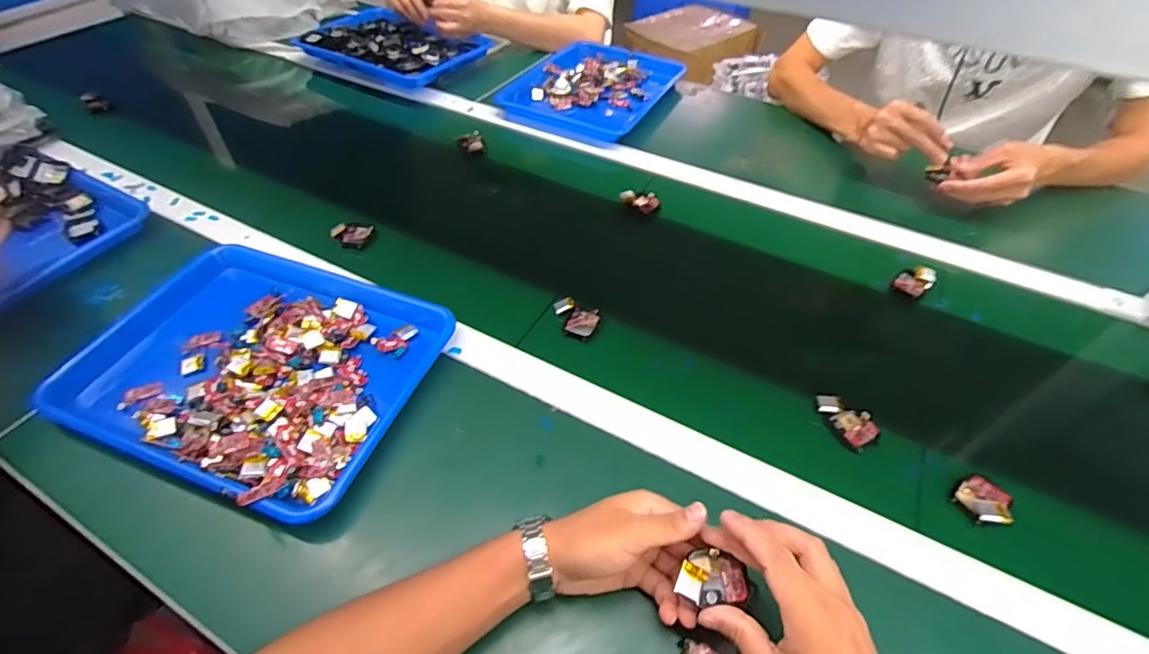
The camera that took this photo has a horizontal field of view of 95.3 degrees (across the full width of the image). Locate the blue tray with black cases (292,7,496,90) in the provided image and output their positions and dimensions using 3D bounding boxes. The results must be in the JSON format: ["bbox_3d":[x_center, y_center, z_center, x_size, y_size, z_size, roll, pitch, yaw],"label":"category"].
[{"bbox_3d":[-0.340,-0.533,0.986,0.291,0.037,0.215,21,52,16],"label":"blue tray with black cases"}]

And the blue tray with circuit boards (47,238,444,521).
[{"bbox_3d":[-0.318,0.039,0.559,0.334,0.059,0.278,17,51,13],"label":"blue tray with circuit boards"}]

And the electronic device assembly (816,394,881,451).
[{"bbox_3d":[0.271,0.093,0.522,0.039,0.018,0.061,-19,52,-17],"label":"electronic device assembly"}]

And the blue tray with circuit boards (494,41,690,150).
[{"bbox_3d":[0.028,-0.450,0.978,0.267,0.041,0.311,24,53,19],"label":"blue tray with circuit boards"}]

